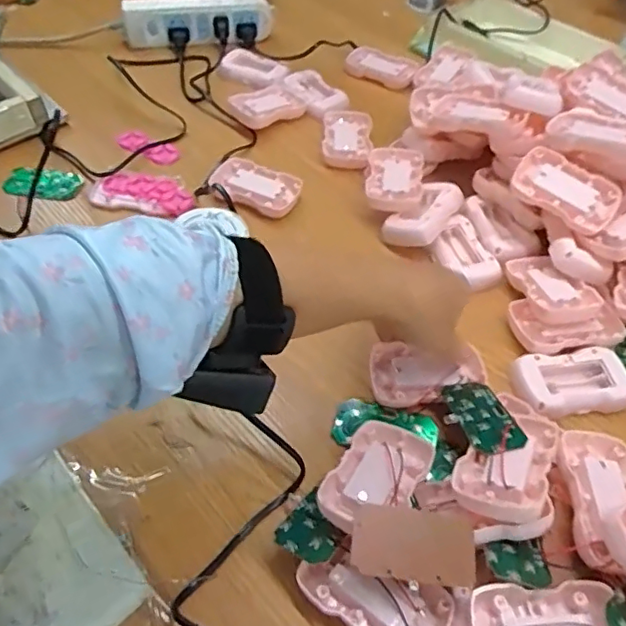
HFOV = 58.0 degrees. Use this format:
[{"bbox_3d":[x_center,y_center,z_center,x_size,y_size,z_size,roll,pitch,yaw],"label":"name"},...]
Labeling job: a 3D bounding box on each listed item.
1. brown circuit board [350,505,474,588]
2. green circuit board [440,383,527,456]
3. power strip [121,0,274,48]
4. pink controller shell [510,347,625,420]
[{"bbox_3d":[0.059,0.134,0.330,0.072,0.004,0.040,12,49,-6],"label":"brown circuit board"},{"bbox_3d":[0.117,0.073,0.401,0.043,0.005,0.073,-9,31,-8],"label":"green circuit board"},{"bbox_3d":[-0.150,-0.389,0.750,0.193,0.049,0.033,-8,53,-9],"label":"power strip"},{"bbox_3d":[0.202,0.054,0.444,0.087,0.016,0.050,-7,53,-8],"label":"pink controller shell"}]

